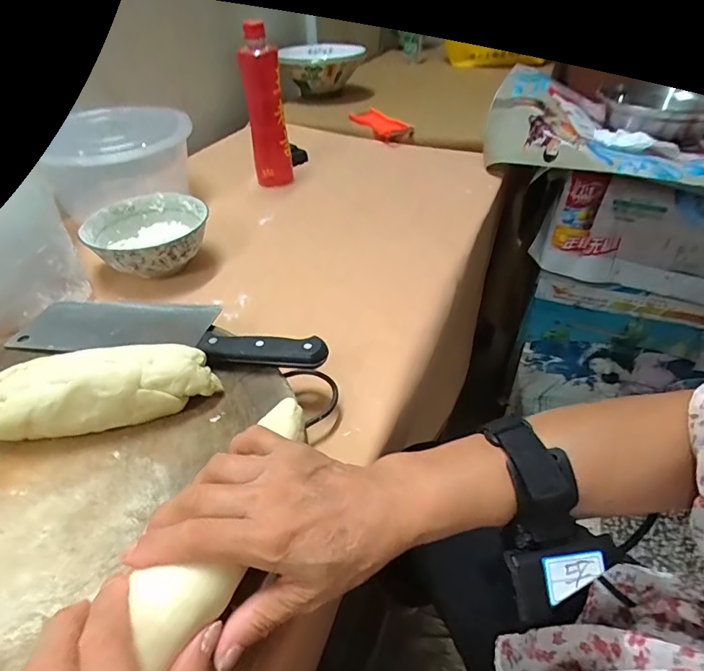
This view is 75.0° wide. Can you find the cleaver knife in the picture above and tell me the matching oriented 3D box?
[{"bbox_3d":[-0.162,-0.007,0.413,0.287,0.020,0.082,6,40,10],"label":"cleaver knife"}]

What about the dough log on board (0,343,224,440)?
[{"bbox_3d":[-0.190,0.042,0.338,0.172,0.050,0.058,-7,40,-6],"label":"dough log on board"}]

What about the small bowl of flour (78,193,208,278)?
[{"bbox_3d":[-0.251,-0.122,0.574,0.138,0.052,0.140,-1,40,1],"label":"small bowl of flour"}]

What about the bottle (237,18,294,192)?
[{"bbox_3d":[-0.135,-0.353,0.718,0.057,0.223,0.055,-10,40,-9],"label":"bottle"}]

